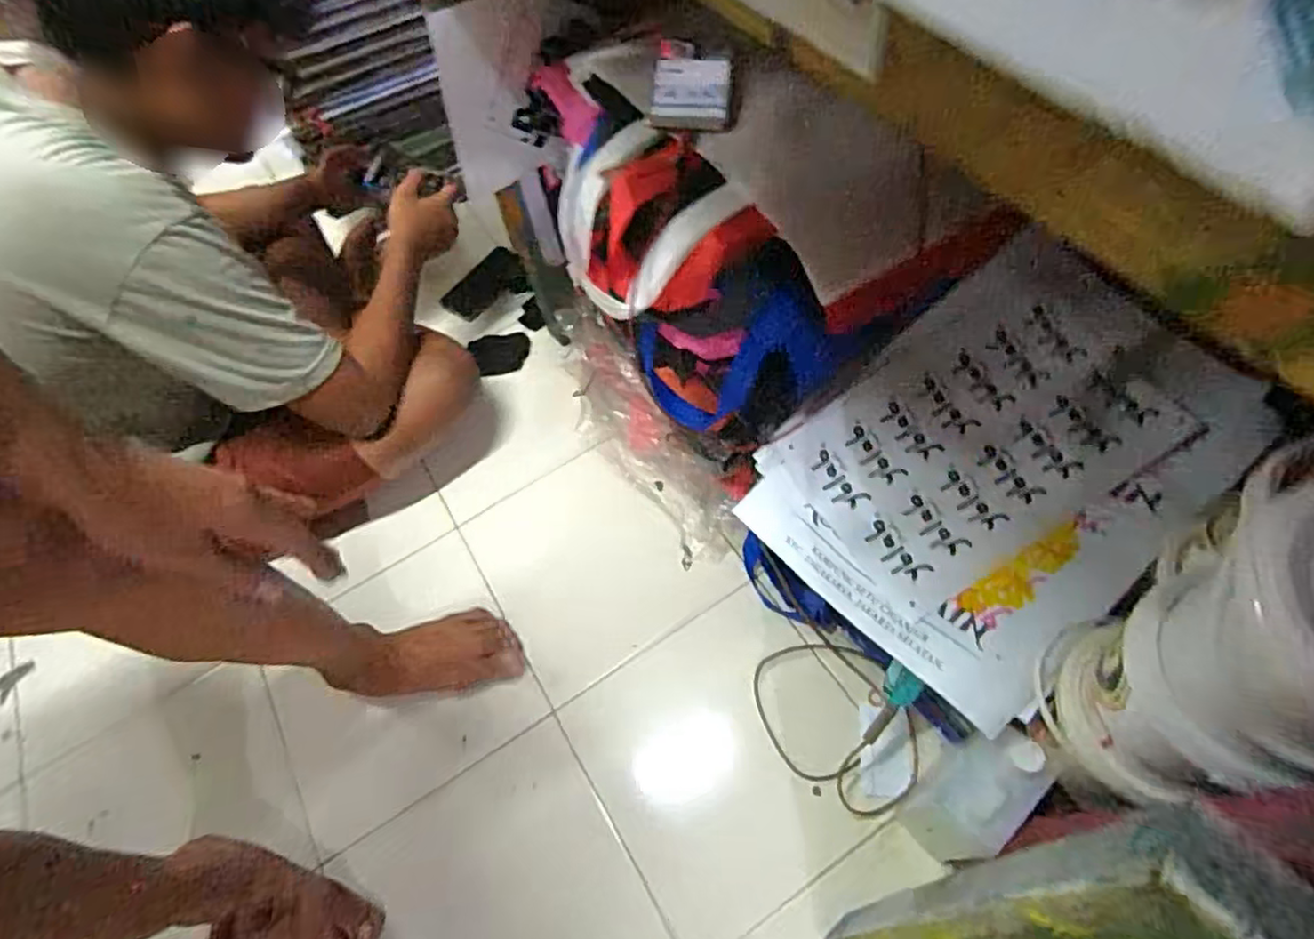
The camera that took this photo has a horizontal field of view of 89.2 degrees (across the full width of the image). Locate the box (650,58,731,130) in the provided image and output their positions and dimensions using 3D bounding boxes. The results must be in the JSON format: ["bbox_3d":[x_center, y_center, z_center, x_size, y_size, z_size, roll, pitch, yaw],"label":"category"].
[{"bbox_3d":[0.032,-0.364,0.644,0.072,0.012,0.103,3,58,6],"label":"box"}]

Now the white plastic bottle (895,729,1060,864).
[{"bbox_3d":[0.287,0.296,0.607,0.093,0.223,0.052,-38,63,-18],"label":"white plastic bottle"}]

